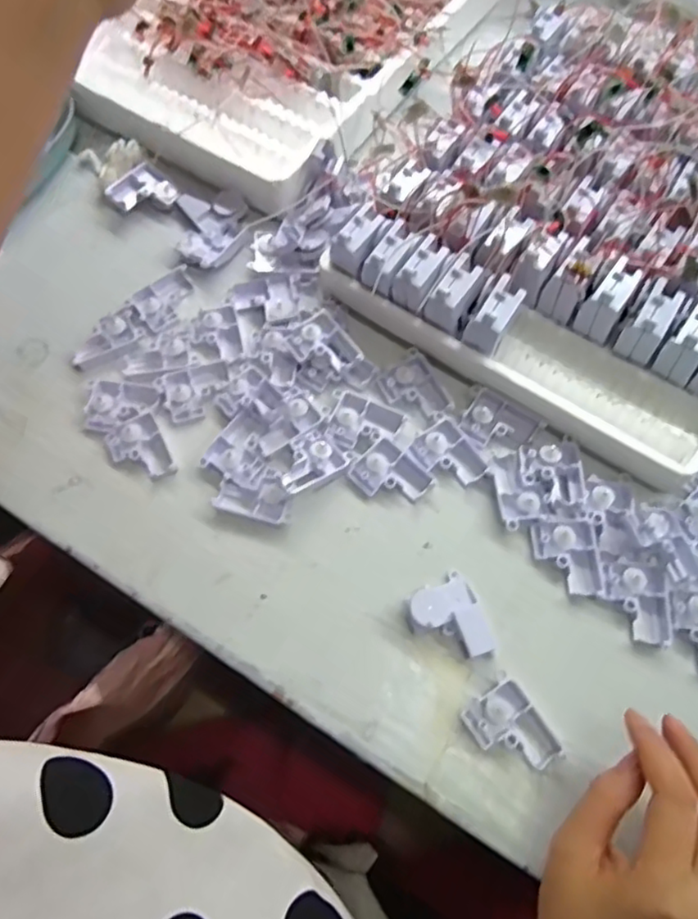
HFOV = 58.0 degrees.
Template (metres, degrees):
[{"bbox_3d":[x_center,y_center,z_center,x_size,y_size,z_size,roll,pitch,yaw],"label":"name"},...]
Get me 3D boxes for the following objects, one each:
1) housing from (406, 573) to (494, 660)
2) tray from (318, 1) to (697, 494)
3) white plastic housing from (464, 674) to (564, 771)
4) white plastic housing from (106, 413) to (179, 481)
[{"bbox_3d":[0.057,0.094,0.365,0.041,0.017,0.049,-20,67,-7],"label":"housing"},{"bbox_3d":[0.189,-0.177,0.445,0.289,0.068,0.329,35,72,16],"label":"tray"},{"bbox_3d":[0.088,0.148,0.343,0.035,0.010,0.048,-35,70,-13],"label":"white plastic housing"},{"bbox_3d":[-0.138,-0.004,0.417,0.034,0.010,0.045,-26,68,-9],"label":"white plastic housing"}]

